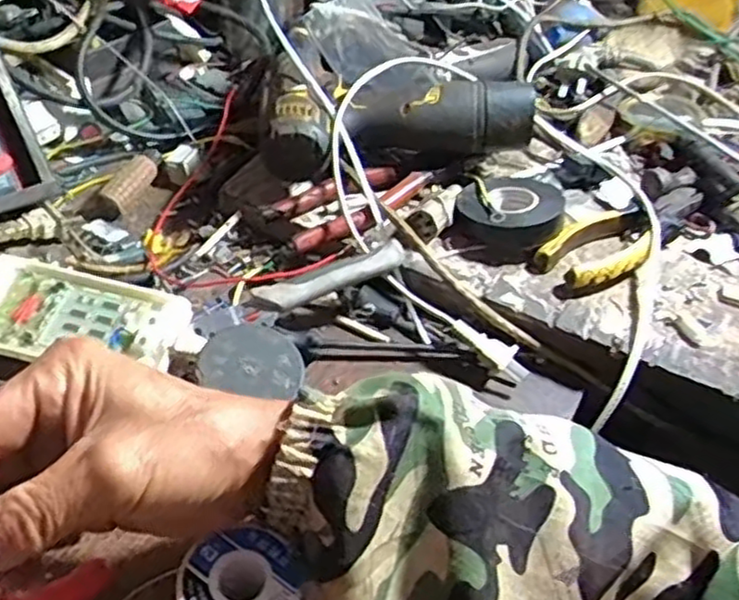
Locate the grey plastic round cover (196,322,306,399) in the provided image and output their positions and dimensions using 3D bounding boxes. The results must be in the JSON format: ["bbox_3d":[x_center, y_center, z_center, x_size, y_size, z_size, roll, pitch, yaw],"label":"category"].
[{"bbox_3d":[-0.065,0.034,0.403,0.053,0.004,0.049,6,61,-10],"label":"grey plastic round cover"}]

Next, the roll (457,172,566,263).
[{"bbox_3d":[0.099,-0.062,0.520,0.069,0.030,0.067,10,45,3],"label":"roll"}]

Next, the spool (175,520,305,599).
[{"bbox_3d":[-0.055,0.133,0.318,0.048,0.048,0.050,4,45,-4],"label":"spool"}]

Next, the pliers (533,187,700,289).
[{"bbox_3d":[0.180,-0.050,0.524,0.154,0.018,0.054,-32,57,-33],"label":"pliers"}]

